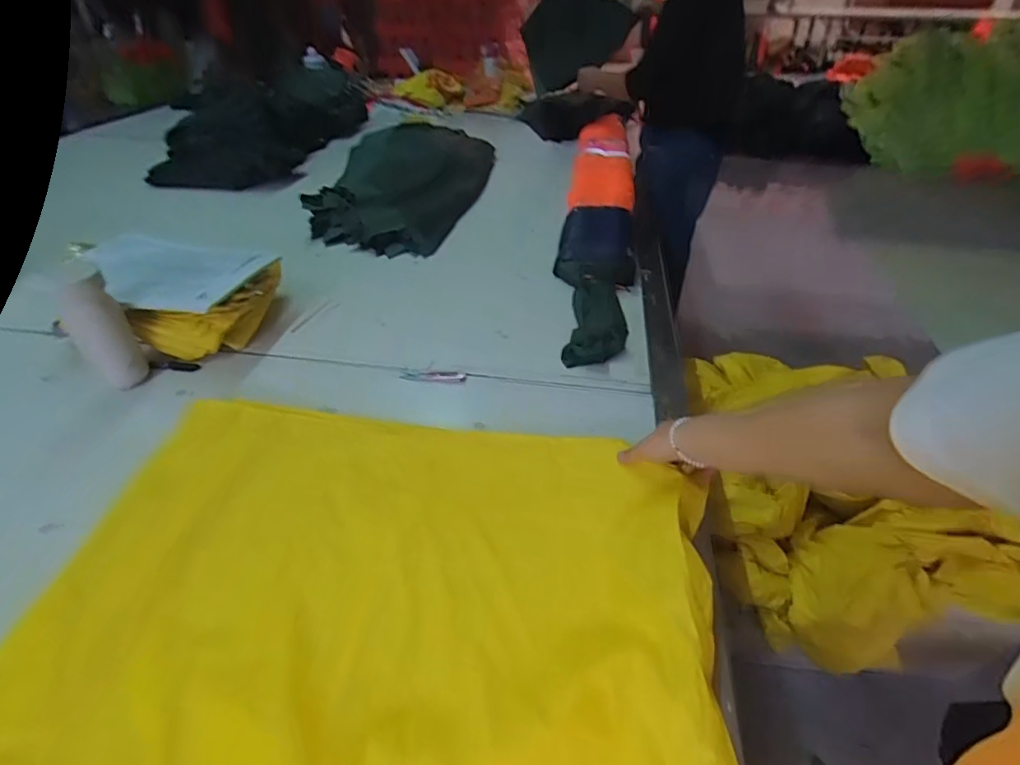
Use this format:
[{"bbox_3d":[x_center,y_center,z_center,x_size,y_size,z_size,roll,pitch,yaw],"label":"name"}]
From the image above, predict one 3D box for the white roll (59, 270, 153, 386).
[{"bbox_3d":[-0.574,-0.068,0.758,0.049,0.153,0.067,30,46,32],"label":"white roll"}]

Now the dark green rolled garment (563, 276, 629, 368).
[{"bbox_3d":[0.153,-0.113,0.923,0.100,0.042,0.252,7,38,8],"label":"dark green rolled garment"}]

